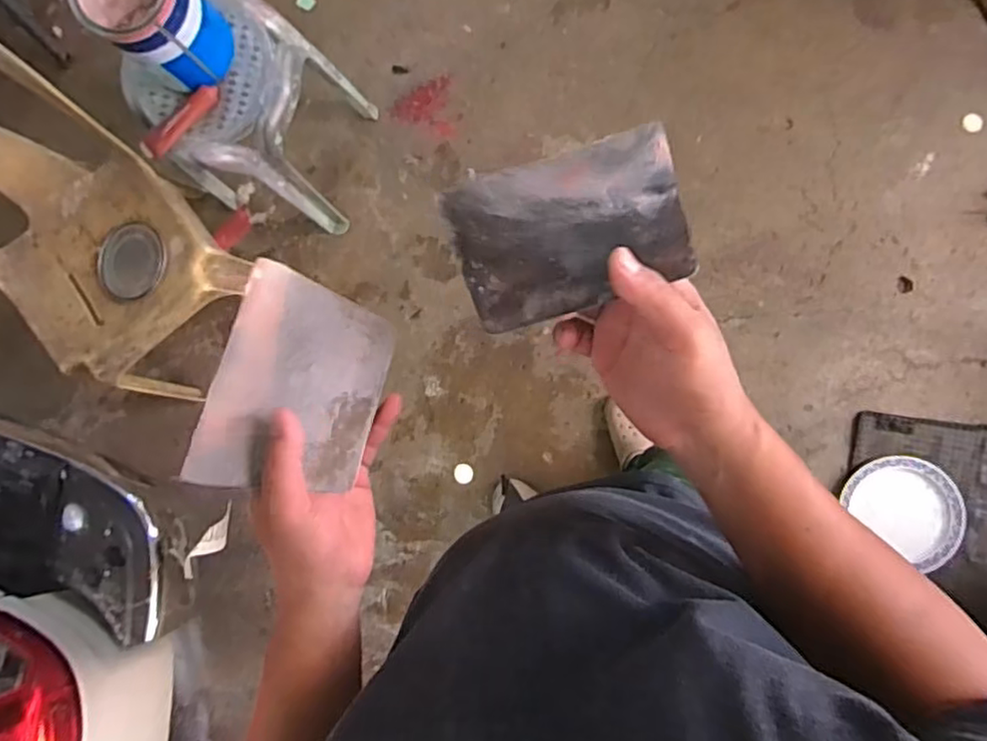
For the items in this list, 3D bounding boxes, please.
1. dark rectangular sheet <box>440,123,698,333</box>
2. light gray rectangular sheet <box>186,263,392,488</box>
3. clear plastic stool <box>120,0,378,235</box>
[{"bbox_3d":[0.044,-0.084,0.387,0.134,0.006,0.097,-14,79,8],"label":"dark rectangular sheet"},{"bbox_3d":[-0.121,0.009,0.408,0.096,0.007,0.136,17,78,-15],"label":"light gray rectangular sheet"},{"bbox_3d":[-0.494,-0.526,1.392,0.328,0.457,0.319,11,90,9],"label":"clear plastic stool"}]

